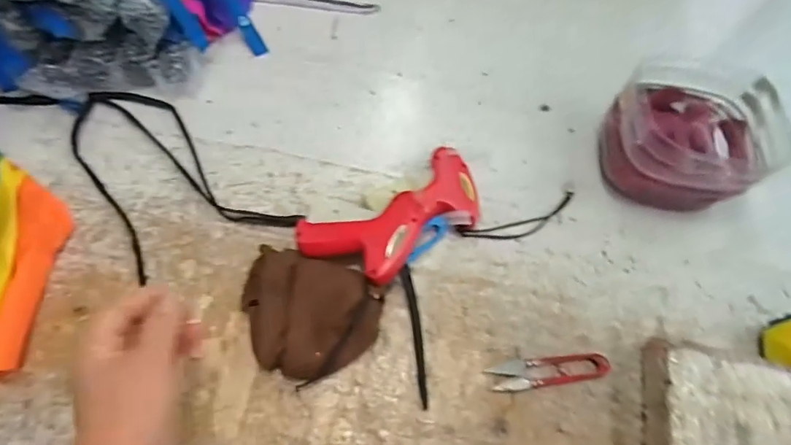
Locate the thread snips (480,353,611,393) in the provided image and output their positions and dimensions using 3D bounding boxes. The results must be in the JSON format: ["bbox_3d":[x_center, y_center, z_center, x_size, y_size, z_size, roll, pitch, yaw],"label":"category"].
[{"bbox_3d":[0.145,0.138,0.451,0.111,0.009,0.027,-8,63,-7],"label":"thread snips"}]

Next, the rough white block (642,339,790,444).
[{"bbox_3d":[0.281,0.181,0.412,0.121,0.047,0.139,13,62,4],"label":"rough white block"}]

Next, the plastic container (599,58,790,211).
[{"bbox_3d":[0.324,-0.096,0.534,0.164,0.094,0.147,5,62,0],"label":"plastic container"}]

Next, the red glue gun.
[{"bbox_3d":[0.005,-0.007,0.495,0.203,0.054,0.108,-30,67,-17],"label":"red glue gun"}]

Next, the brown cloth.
[{"bbox_3d":[-0.081,0.072,0.453,0.123,0.042,0.138,-20,65,-13],"label":"brown cloth"}]

